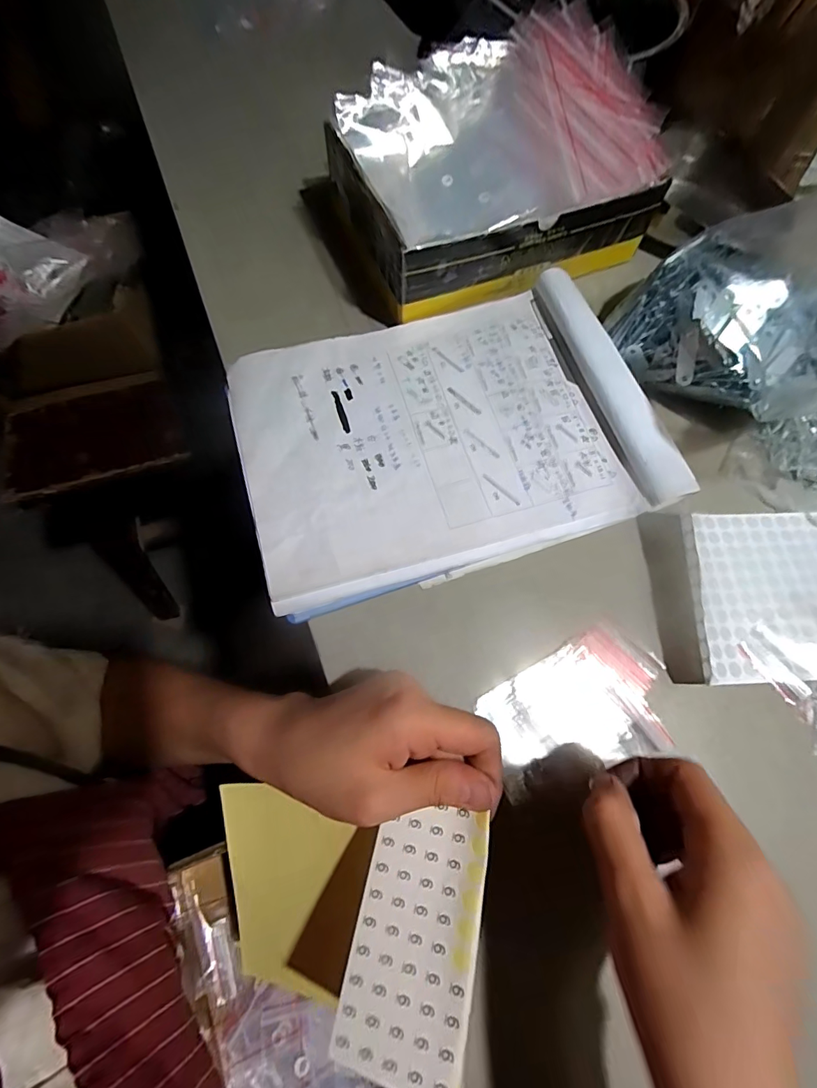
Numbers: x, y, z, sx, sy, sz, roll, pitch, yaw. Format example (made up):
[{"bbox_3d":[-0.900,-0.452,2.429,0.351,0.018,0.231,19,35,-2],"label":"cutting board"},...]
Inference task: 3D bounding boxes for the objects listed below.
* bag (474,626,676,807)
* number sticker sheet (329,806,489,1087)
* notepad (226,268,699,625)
[{"bbox_3d":[0.110,0.106,0.295,0.121,0.005,0.078,-18,71,-9],"label":"bag"},{"bbox_3d":[0.003,0.195,0.227,0.060,0.004,0.113,6,69,14],"label":"number sticker sheet"},{"bbox_3d":[0.026,-0.091,0.352,0.304,0.034,0.221,-16,71,-8],"label":"notepad"}]

